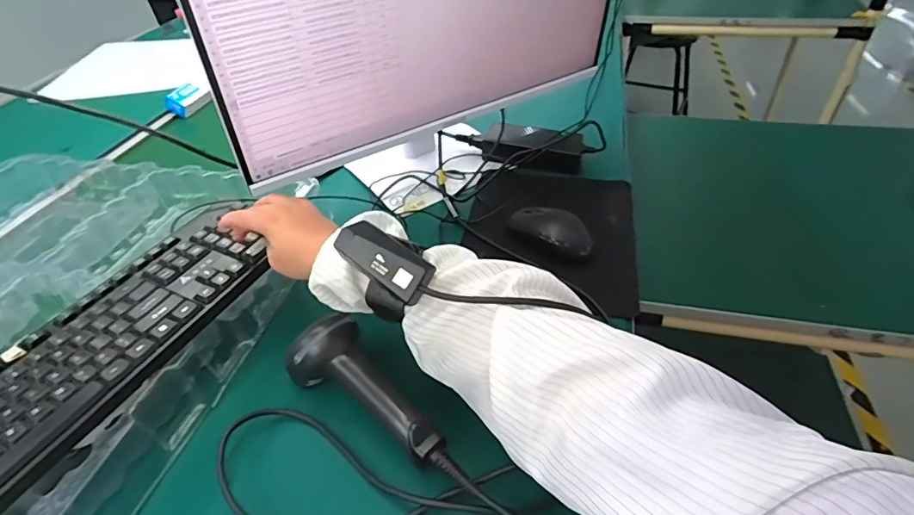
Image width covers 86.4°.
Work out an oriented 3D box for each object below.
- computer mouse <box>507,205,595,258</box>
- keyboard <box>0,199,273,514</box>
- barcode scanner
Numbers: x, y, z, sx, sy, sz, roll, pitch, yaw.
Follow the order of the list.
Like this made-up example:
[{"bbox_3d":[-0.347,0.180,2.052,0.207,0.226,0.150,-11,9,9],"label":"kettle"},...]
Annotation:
[{"bbox_3d":[0.115,-0.031,0.590,0.096,0.032,0.051,24,48,28],"label":"computer mouse"},{"bbox_3d":[-0.306,0.086,0.402,0.115,0.024,0.362,16,46,21],"label":"keyboard"},{"bbox_3d":[-0.080,0.118,0.407,0.061,0.066,0.148,-31,48,-28],"label":"barcode scanner"}]

